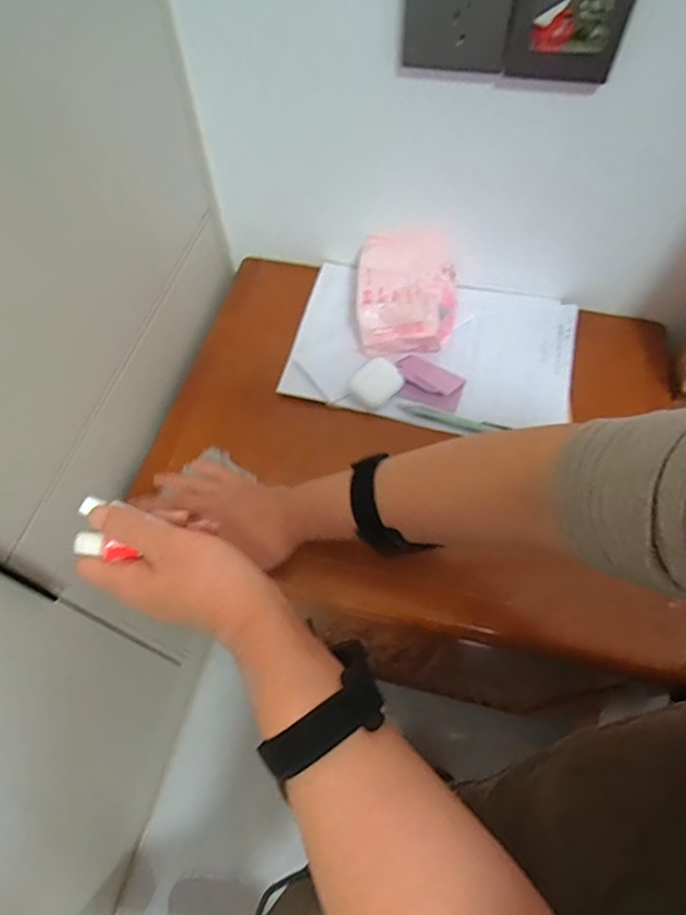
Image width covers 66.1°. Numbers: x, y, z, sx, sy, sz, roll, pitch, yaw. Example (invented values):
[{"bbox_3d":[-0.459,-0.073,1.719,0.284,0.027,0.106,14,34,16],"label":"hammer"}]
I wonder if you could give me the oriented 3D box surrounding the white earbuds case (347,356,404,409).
[{"bbox_3d":[0.036,-0.083,0.571,0.044,0.015,0.051,40,67,20],"label":"white earbuds case"}]

